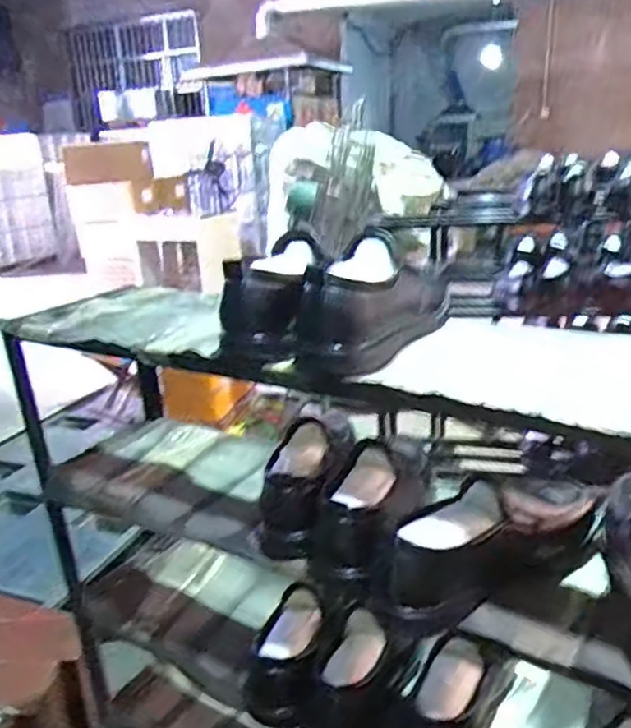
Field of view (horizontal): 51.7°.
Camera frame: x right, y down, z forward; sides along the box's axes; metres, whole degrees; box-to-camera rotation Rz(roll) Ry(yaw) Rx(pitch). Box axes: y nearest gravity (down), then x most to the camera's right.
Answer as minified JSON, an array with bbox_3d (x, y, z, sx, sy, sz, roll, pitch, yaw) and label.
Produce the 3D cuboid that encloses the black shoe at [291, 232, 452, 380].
[{"bbox_3d":[0.061,-0.067,0.666,0.087,0.098,0.234,11,25,34],"label":"black shoe"}]

